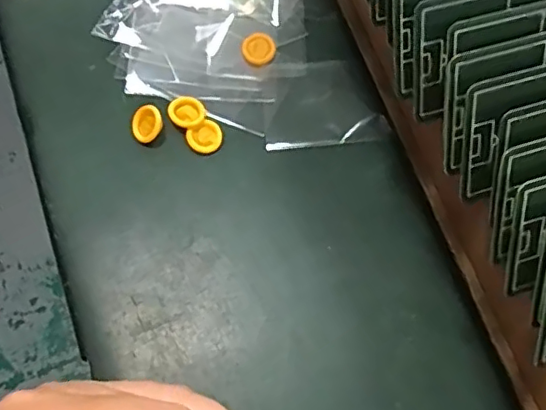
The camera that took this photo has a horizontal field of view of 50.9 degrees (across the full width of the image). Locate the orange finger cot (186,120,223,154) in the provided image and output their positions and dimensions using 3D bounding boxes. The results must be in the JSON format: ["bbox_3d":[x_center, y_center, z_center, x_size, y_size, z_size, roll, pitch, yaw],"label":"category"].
[{"bbox_3d":[-0.038,-0.038,0.326,0.020,0.005,0.018,-35,72,-15],"label":"orange finger cot"}]

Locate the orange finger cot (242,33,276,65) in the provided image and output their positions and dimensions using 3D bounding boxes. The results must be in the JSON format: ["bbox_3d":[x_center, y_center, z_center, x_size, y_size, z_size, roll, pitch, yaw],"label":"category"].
[{"bbox_3d":[-0.009,-0.095,0.351,0.020,0.005,0.022,1,66,-1],"label":"orange finger cot"}]

